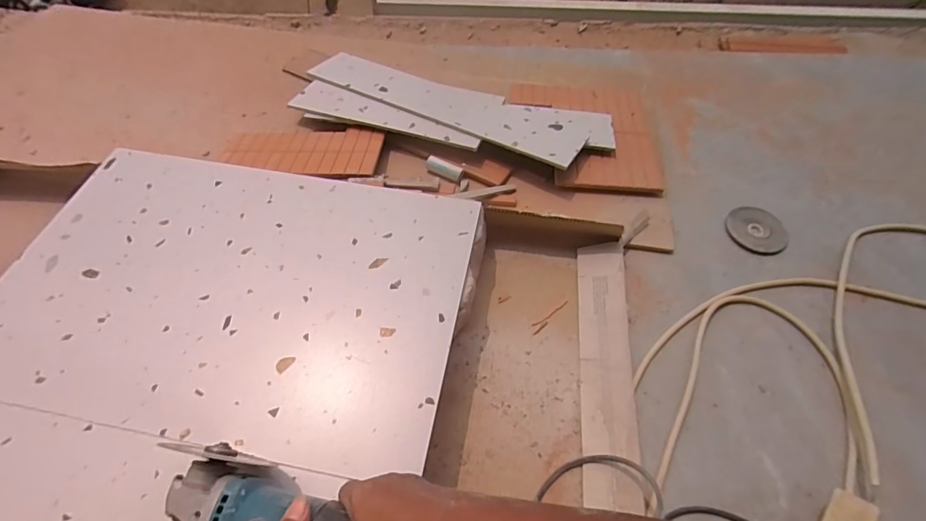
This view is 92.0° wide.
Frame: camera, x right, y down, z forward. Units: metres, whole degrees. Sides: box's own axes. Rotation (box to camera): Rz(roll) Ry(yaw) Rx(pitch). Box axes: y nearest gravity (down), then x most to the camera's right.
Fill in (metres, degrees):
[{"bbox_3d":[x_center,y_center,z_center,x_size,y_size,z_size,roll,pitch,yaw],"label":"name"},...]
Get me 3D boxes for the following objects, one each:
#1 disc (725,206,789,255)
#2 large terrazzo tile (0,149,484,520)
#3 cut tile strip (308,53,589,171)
[{"bbox_3d":[0.506,-0.051,0.770,0.099,0.010,0.089,36,74,18],"label":"disc"},{"bbox_3d":[-0.312,0.115,0.526,0.577,0.010,0.576,10,58,5],"label":"large terrazzo tile"},{"bbox_3d":[-0.043,-0.303,0.866,0.562,0.009,0.107,25,55,18],"label":"cut tile strip"}]

